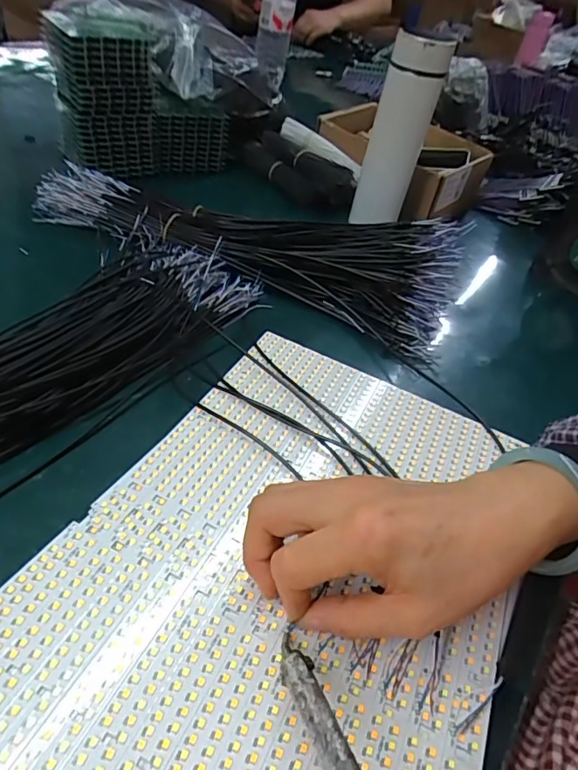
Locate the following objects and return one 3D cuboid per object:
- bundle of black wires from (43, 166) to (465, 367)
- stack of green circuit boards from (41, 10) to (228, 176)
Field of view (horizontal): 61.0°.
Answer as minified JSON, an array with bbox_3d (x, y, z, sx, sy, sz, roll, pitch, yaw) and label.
[{"bbox_3d":[-0.048,-0.166,0.541,0.466,0.084,0.137,22,42,9],"label":"bundle of black wires"},{"bbox_3d":[-0.190,-0.367,0.645,0.224,0.160,0.107,-14,50,-27],"label":"stack of green circuit boards"}]

